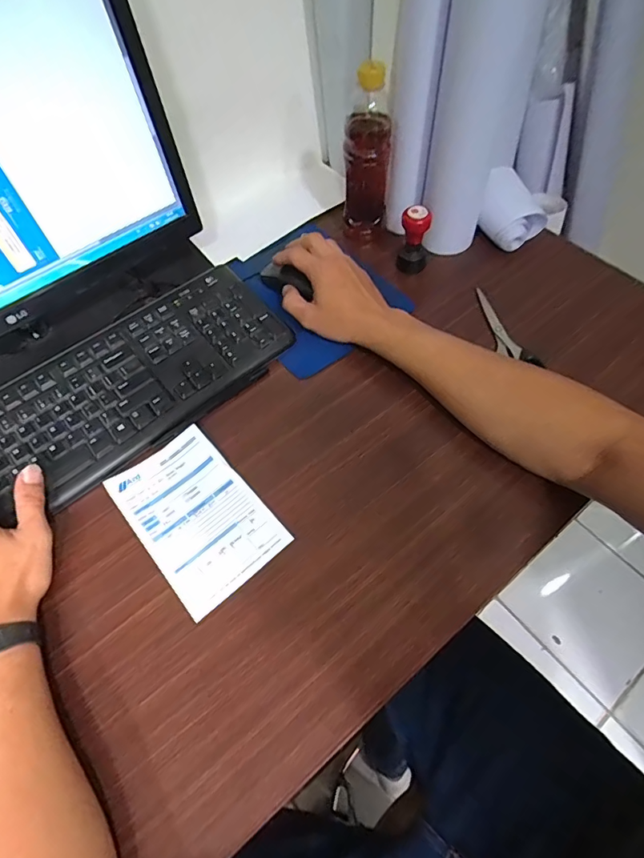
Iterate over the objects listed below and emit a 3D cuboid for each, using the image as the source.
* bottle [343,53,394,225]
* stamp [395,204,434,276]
[{"bbox_3d":[0.054,-0.333,0.550,0.054,0.172,0.060,1,59,3],"label":"bottle"},{"bbox_3d":[0.112,-0.230,0.565,0.035,0.081,0.030,10,60,9],"label":"stamp"}]

